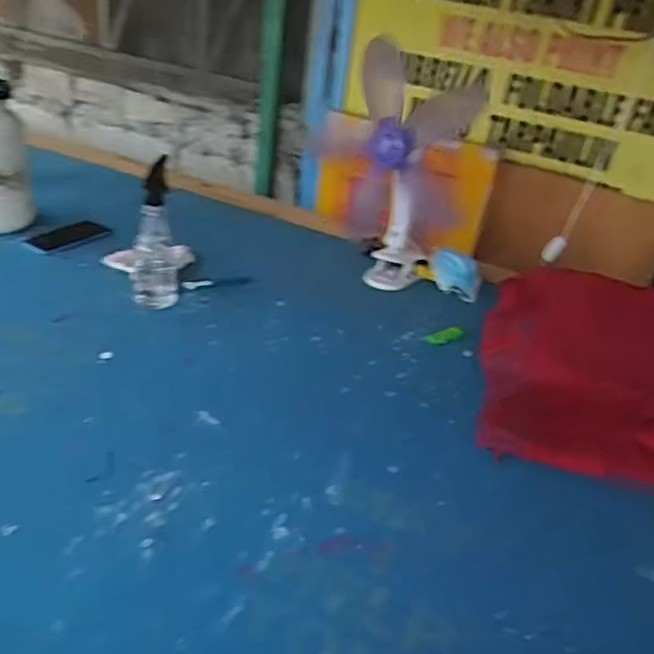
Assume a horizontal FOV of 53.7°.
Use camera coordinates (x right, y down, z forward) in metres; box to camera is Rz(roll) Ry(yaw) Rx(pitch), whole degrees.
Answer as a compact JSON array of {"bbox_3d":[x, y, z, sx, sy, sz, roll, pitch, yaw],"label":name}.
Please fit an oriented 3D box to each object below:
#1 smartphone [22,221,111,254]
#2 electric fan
[{"bbox_3d":[-0.526,-0.185,1.308,0.084,0.007,0.161,24,35,26],"label":"smartphone"},{"bbox_3d":[0.131,-0.301,1.244,0.233,0.427,0.242,18,33,17],"label":"electric fan"}]

